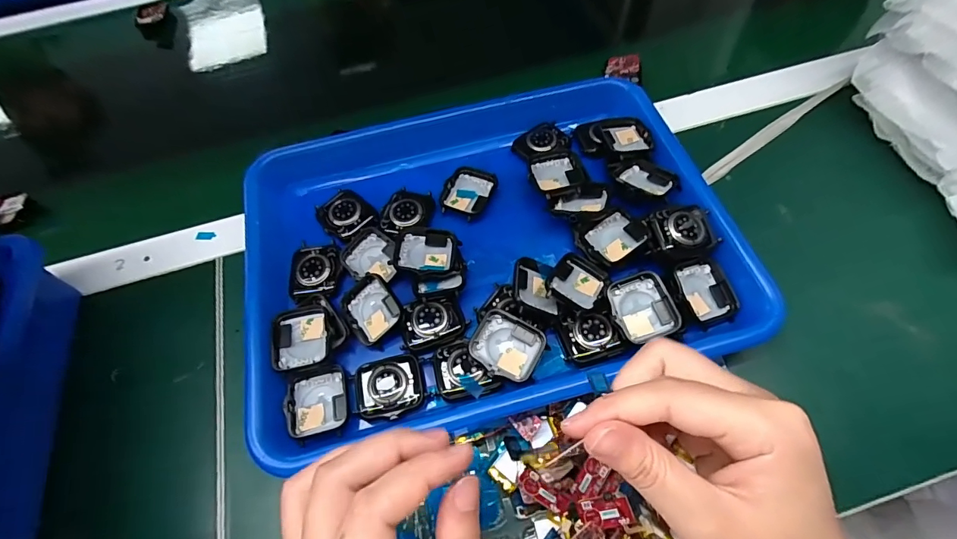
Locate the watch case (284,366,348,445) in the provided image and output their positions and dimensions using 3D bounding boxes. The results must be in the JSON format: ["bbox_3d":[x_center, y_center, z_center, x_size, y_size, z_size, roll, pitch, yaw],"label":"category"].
[{"bbox_3d":[-0.099,0.081,0.273,0.036,0.016,0.042,-14,60,-4],"label":"watch case"}]

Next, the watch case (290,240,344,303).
[{"bbox_3d":[-0.118,0.000,0.319,0.038,0.011,0.048,-6,60,1],"label":"watch case"}]

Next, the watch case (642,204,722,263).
[{"bbox_3d":[0.136,-0.024,0.297,0.047,0.015,0.032,-13,60,-3],"label":"watch case"}]

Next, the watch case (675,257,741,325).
[{"bbox_3d":[0.149,0.014,0.292,0.036,0.014,0.042,-17,76,-5],"label":"watch case"}]

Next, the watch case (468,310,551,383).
[{"bbox_3d":[0.018,0.048,0.276,0.043,0.014,0.037,18,63,14],"label":"watch case"}]

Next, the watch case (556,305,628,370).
[{"bbox_3d":[0.071,0.040,0.278,0.037,0.013,0.034,-11,60,-2],"label":"watch case"}]

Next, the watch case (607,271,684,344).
[{"bbox_3d":[0.105,0.024,0.282,0.040,0.011,0.040,-16,72,-1],"label":"watch case"}]

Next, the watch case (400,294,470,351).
[{"bbox_3d":[-0.031,0.033,0.291,0.041,0.007,0.032,-10,60,-1],"label":"watch case"}]

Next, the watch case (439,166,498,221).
[{"bbox_3d":[-0.008,-0.060,0.346,0.036,0.008,0.043,20,63,15],"label":"watch case"}]

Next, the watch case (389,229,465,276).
[{"bbox_3d":[-0.035,-0.011,0.312,0.047,0.012,0.034,-4,60,2],"label":"watch case"}]

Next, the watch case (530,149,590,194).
[{"bbox_3d":[0.062,-0.072,0.337,0.043,0.017,0.040,-12,60,-2],"label":"watch case"}]

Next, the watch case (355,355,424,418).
[{"bbox_3d":[-0.056,0.072,0.274,0.041,0.005,0.038,-12,60,-3],"label":"watch case"}]

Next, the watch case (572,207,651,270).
[{"bbox_3d":[0.092,-0.024,0.306,0.042,0.012,0.042,-36,55,1],"label":"watch case"}]

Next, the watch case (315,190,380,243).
[{"bbox_3d":[-0.102,-0.043,0.340,0.037,0.006,0.047,-38,64,-16],"label":"watch case"}]

